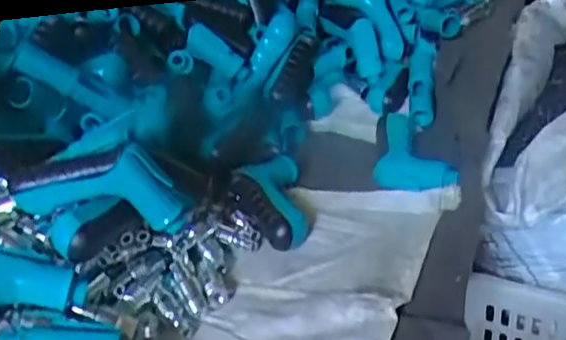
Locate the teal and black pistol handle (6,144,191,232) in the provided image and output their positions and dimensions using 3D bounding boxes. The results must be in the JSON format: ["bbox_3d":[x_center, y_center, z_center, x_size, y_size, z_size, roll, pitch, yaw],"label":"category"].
[{"bbox_3d":[-0.151,0.014,0.545,0.140,0.075,0.028,5,30,-10],"label":"teal and black pistol handle"}]

